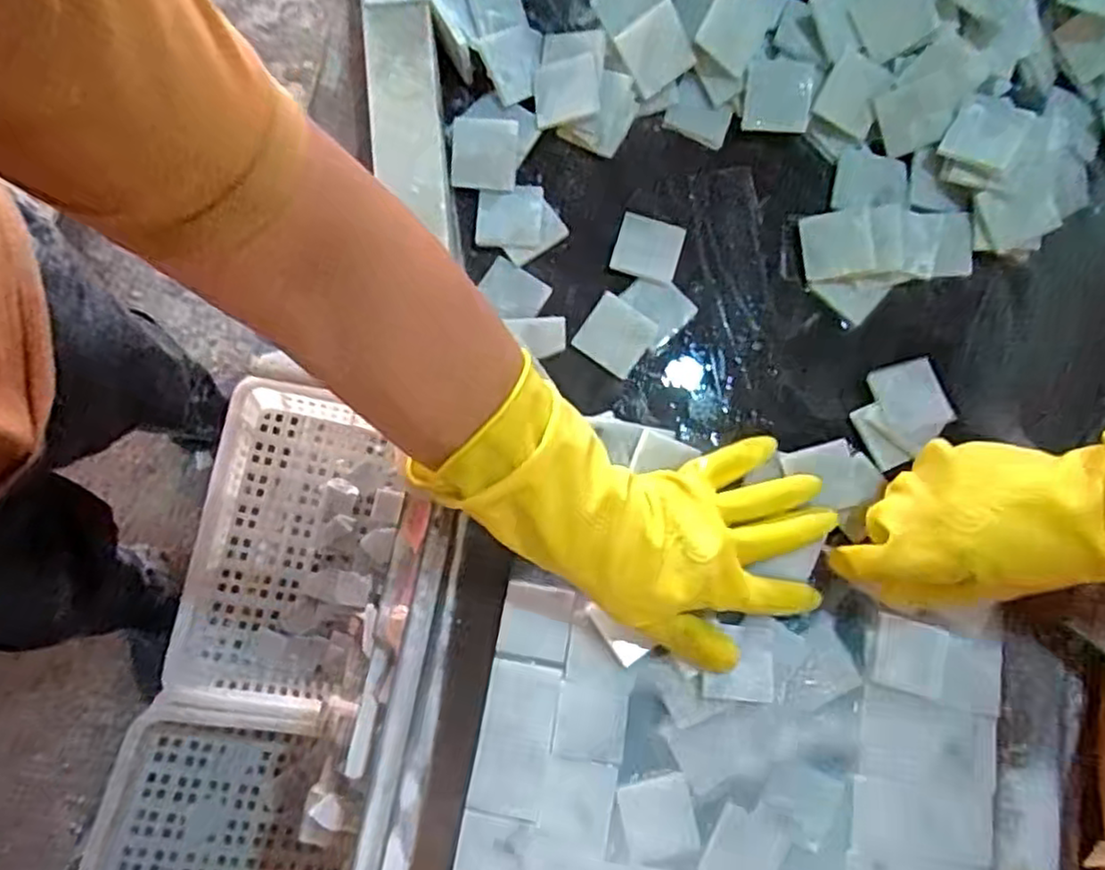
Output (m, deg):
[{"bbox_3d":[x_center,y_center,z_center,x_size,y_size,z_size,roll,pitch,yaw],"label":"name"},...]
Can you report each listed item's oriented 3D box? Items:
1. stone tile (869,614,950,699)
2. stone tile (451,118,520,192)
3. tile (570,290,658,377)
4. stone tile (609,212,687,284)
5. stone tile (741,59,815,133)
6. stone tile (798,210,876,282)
[{"bbox_3d":[0.253,0.157,0.498,0.048,0.007,0.047,15,77,2],"label":"stone tile"},{"bbox_3d":[-0.052,-0.214,0.535,0.051,0.004,0.049,8,112,9],"label":"stone tile"},{"bbox_3d":[0.049,-0.077,0.545,0.052,0.004,0.051,34,94,1],"label":"tile"},{"bbox_3d":[0.073,-0.144,0.538,0.049,0.010,0.048,17,78,2],"label":"stone tile"},{"bbox_3d":[0.176,-0.263,0.548,0.049,0.006,0.051,9,117,13],"label":"stone tile"},{"bbox_3d":[0.215,-0.144,0.532,0.048,0.004,0.047,-9,99,21],"label":"stone tile"}]

